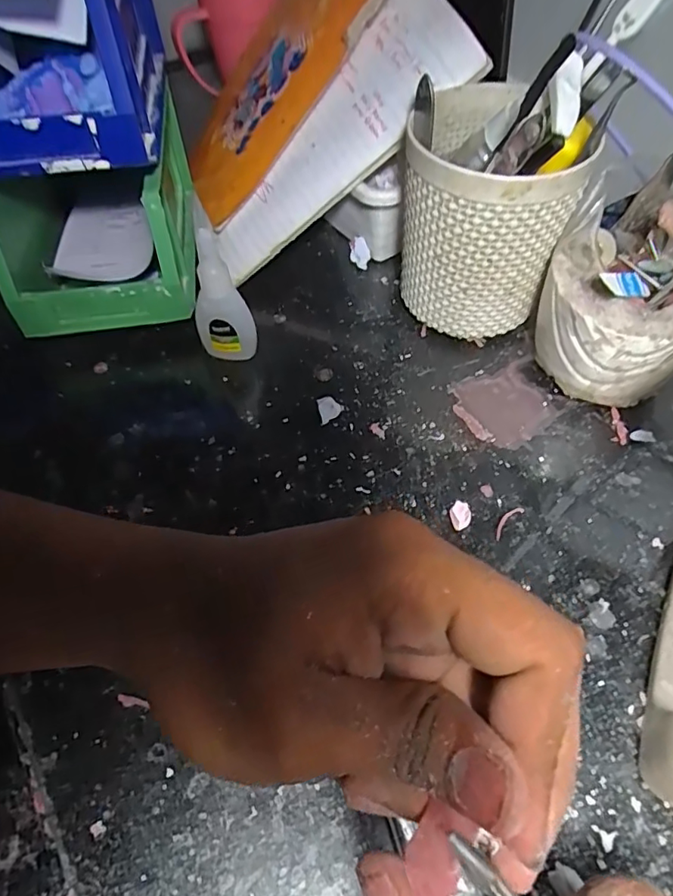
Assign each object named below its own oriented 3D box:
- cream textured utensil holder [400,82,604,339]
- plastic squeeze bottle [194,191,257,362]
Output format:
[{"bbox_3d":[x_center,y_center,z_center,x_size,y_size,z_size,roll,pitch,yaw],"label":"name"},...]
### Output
[{"bbox_3d":[0.079,-0.129,0.319,0.080,0.110,0.097,-27,59,-15],"label":"cream textured utensil holder"},{"bbox_3d":[-0.067,-0.086,0.311,0.034,0.081,0.021,4,51,4],"label":"plastic squeeze bottle"}]

